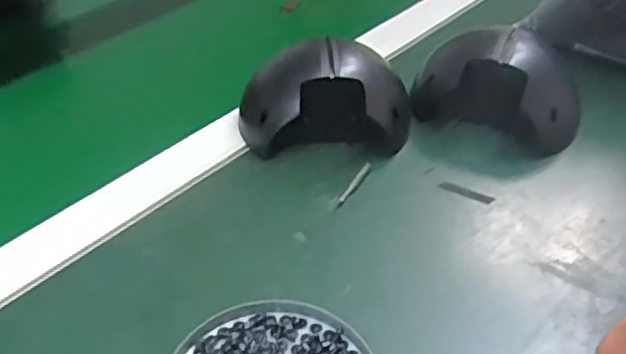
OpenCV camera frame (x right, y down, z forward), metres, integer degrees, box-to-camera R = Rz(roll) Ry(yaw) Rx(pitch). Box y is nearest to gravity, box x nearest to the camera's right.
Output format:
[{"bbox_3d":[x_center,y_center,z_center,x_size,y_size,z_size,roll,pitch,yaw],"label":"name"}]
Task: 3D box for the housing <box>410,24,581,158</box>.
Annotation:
[{"bbox_3d":[0.145,-0.072,0.516,0.128,0.061,0.069,17,46,16],"label":"housing"}]

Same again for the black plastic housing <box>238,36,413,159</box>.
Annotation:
[{"bbox_3d":[0.010,-0.062,0.495,0.127,0.068,0.067,-1,44,-2],"label":"black plastic housing"}]

